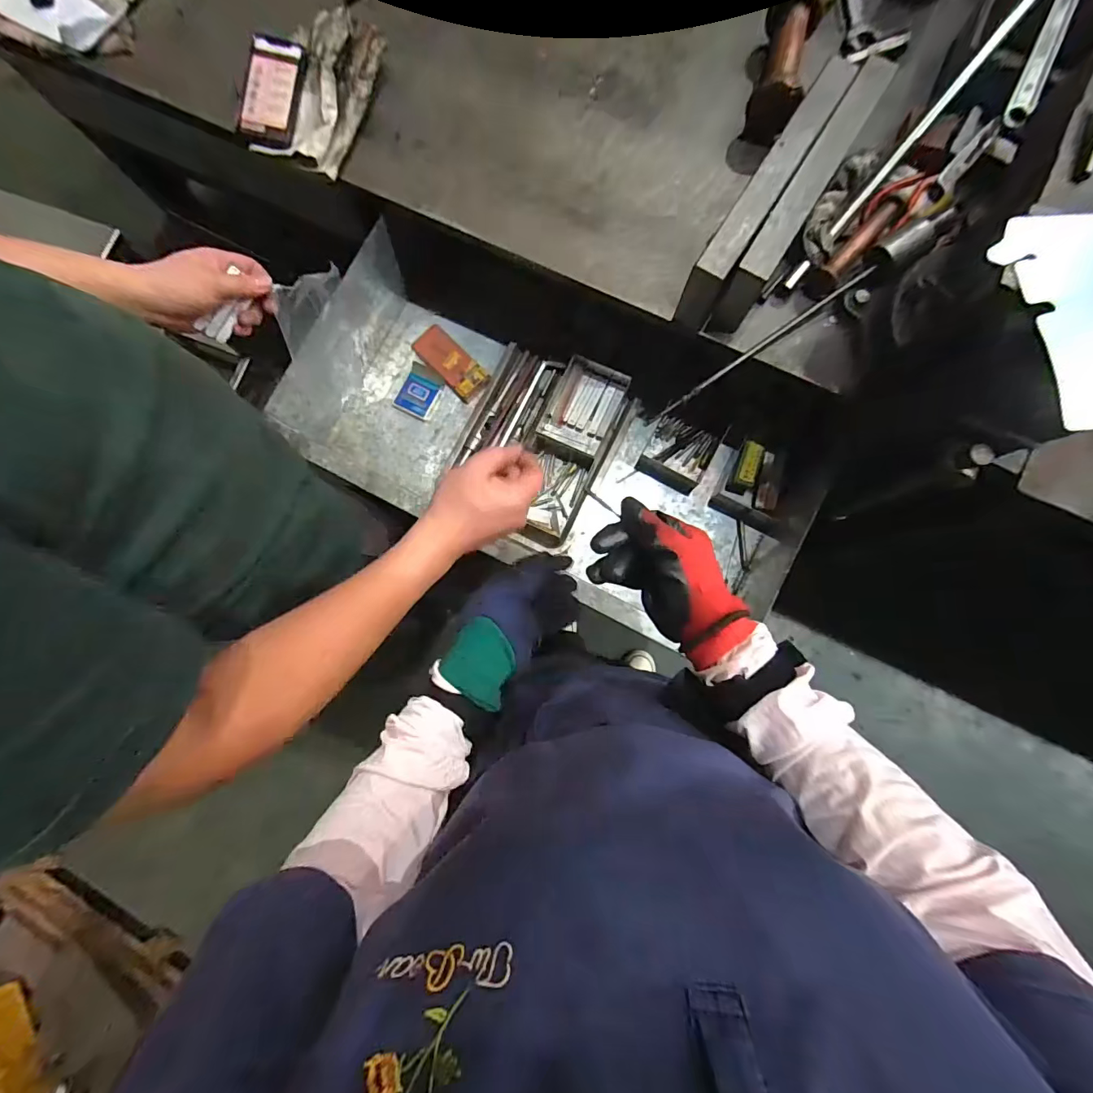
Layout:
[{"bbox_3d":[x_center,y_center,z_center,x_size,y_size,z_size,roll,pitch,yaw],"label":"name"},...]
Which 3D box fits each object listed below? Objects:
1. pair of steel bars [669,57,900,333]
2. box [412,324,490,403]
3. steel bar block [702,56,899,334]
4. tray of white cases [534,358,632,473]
[{"bbox_3d":[0.302,-0.445,0.582,0.083,0.100,0.350,33,86,6],"label":"pair of steel bars"},{"bbox_3d":[-0.173,-0.332,0.827,0.063,0.011,0.155,-44,83,-3],"label":"box"},{"bbox_3d":[0.320,-0.438,0.586,0.045,0.115,0.345,32,86,6],"label":"steel bar block"},{"bbox_3d":[0.062,-0.230,0.802,0.122,0.050,0.169,27,85,5],"label":"tray of white cases"}]

